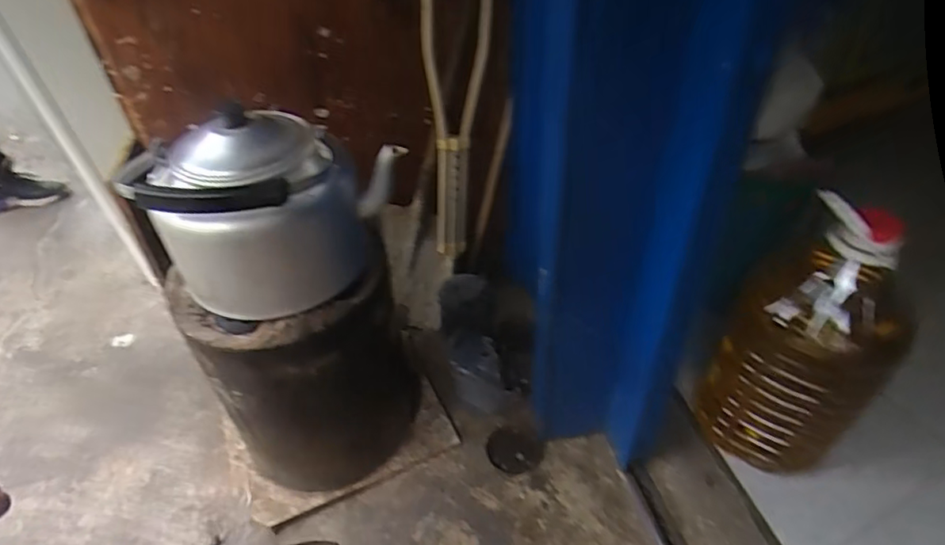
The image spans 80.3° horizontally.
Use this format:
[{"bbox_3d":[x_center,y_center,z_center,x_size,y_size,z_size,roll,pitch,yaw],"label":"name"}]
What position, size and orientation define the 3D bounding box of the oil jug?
[{"bbox_3d":[0.593,0.125,0.954,0.213,0.518,0.232,2,48,-2],"label":"oil jug"}]

